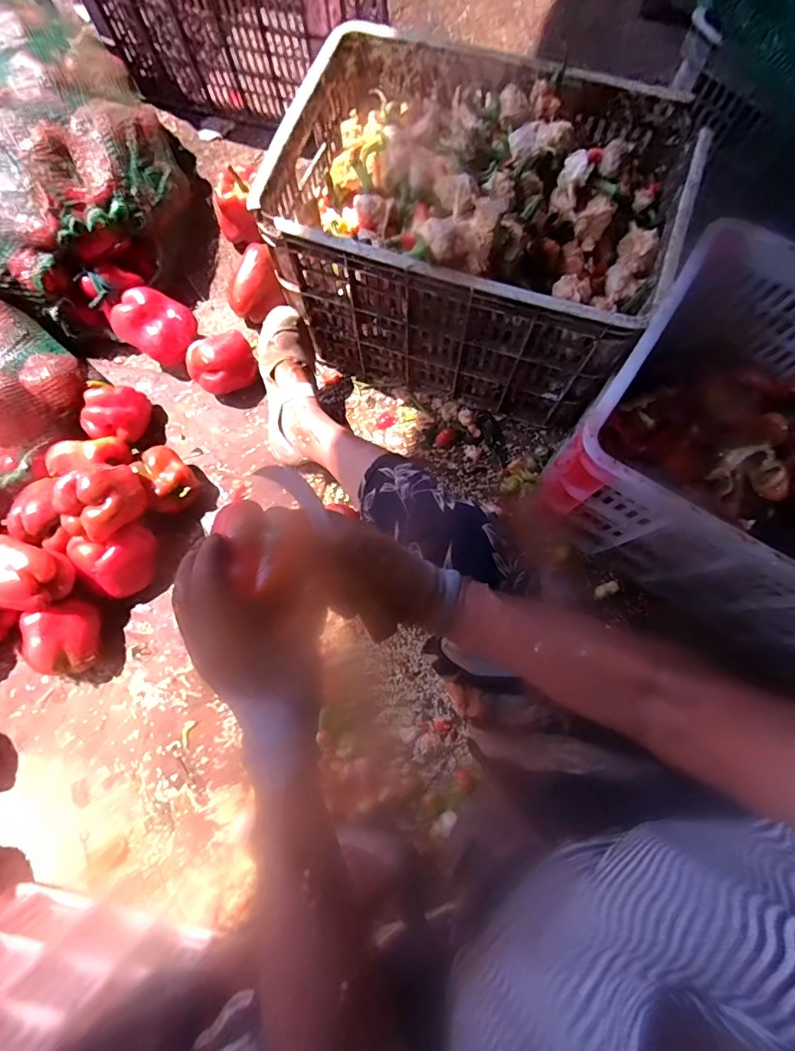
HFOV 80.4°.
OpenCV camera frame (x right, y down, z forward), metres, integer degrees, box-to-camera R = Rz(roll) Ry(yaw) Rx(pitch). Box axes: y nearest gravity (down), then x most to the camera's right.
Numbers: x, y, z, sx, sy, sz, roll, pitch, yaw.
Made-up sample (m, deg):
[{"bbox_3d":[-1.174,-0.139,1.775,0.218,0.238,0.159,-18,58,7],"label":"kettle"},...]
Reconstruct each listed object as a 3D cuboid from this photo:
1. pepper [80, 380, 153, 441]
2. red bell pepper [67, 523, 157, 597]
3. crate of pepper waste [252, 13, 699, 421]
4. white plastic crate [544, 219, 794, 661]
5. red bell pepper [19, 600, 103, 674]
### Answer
[{"bbox_3d":[-0.464,-0.183,0.783,0.082,0.079,0.088,4,77,3],"label":"pepper"},{"bbox_3d":[-0.418,0.056,0.706,0.093,0.081,0.094,0,77,2],"label":"red bell pepper"},{"bbox_3d":[0.106,-0.424,0.709,0.498,0.321,0.356,18,78,6],"label":"crate of pepper waste"},{"bbox_3d":[0.502,-0.061,0.610,0.501,0.265,0.365,34,80,9],"label":"white plastic crate"},{"bbox_3d":[-0.485,0.163,0.695,0.079,0.089,0.102,2,77,2],"label":"red bell pepper"}]

